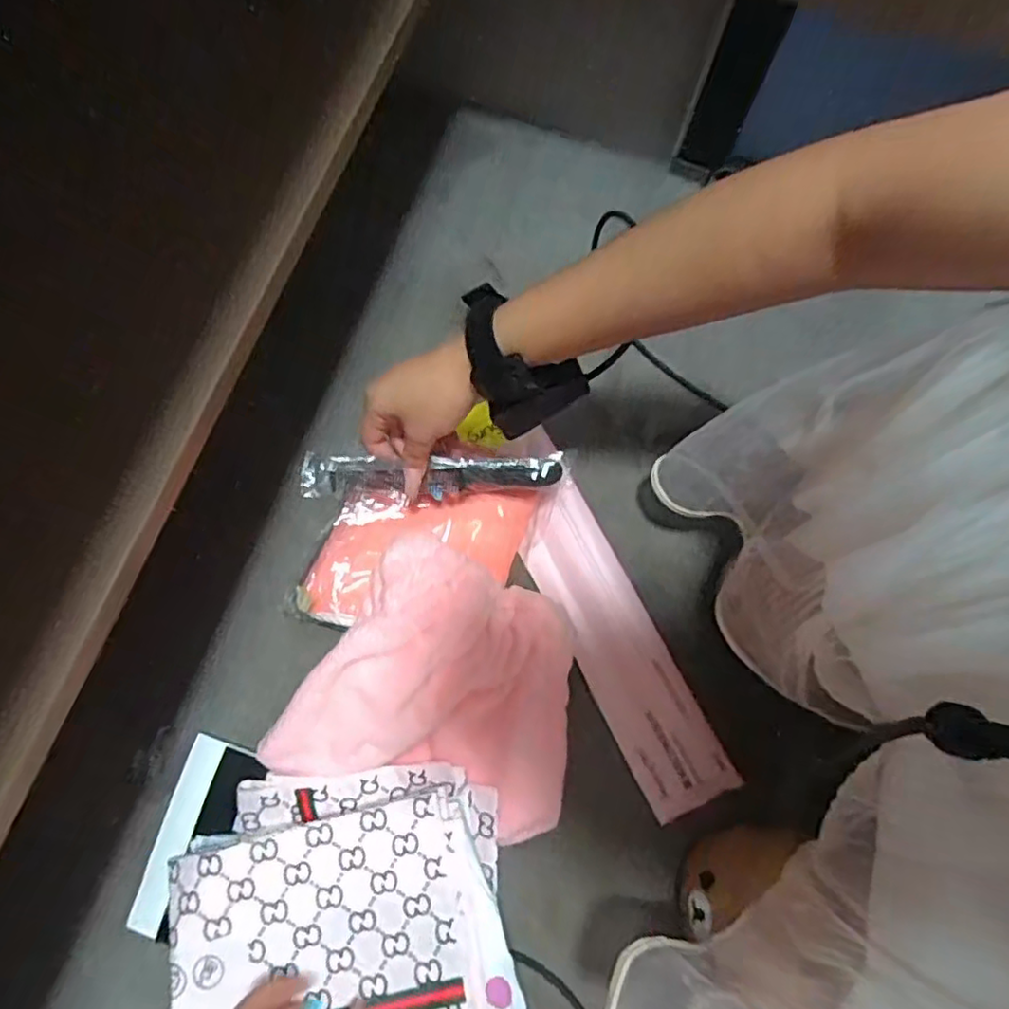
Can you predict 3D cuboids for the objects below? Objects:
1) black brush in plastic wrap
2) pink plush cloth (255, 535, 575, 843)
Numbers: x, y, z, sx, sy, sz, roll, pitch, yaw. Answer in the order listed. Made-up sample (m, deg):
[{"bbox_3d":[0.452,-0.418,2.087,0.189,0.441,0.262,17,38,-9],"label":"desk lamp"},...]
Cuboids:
[{"bbox_3d":[-0.052,-0.023,0.486,0.194,0.030,0.027,-1,73,-11],"label":"black brush in plastic wrap"},{"bbox_3d":[-0.045,0.128,0.445,0.202,0.054,0.187,17,75,2],"label":"pink plush cloth"}]

